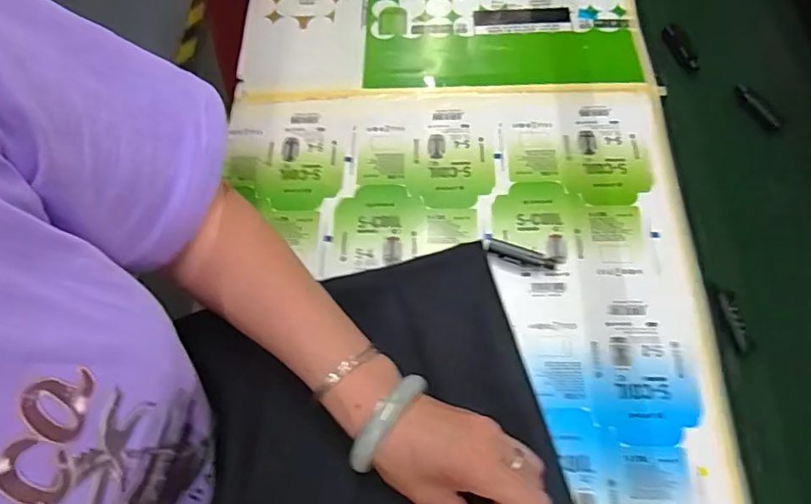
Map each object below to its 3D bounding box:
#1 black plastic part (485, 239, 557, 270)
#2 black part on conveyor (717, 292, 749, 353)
[{"bbox_3d":[0.090,0.004,0.424,0.058,0.015,0.011,21,68,11],"label":"black plastic part"},{"bbox_3d":[0.251,0.053,0.405,0.012,0.004,0.050,1,53,3],"label":"black part on conveyor"}]

